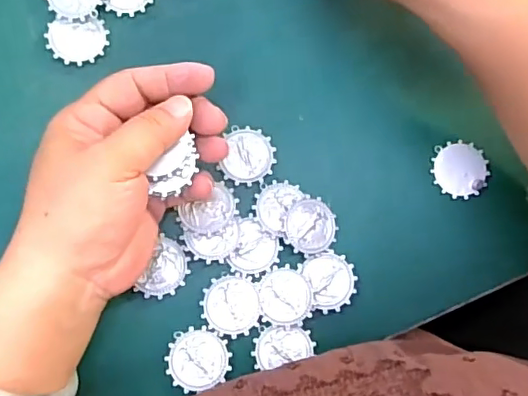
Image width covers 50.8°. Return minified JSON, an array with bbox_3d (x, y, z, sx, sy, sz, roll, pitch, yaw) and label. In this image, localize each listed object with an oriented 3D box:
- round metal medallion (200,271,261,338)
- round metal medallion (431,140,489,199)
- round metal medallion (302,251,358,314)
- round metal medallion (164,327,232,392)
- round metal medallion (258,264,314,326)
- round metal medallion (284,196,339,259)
[{"bbox_3d":[-0.018,0.059,0.305,0.031,0.004,0.033,-5,83,-7],"label":"round metal medallion"},{"bbox_3d":[0.118,-0.018,0.334,0.031,0.004,0.033,1,83,-6],"label":"round metal medallion"},{"bbox_3d":[0.038,0.046,0.313,0.028,0.004,0.032,-18,85,-8],"label":"round metal medallion"},{"bbox_3d":[-0.035,0.087,0.300,0.033,0.004,0.032,1,83,-6],"label":"round metal medallion"},{"bbox_3d":[0.012,0.055,0.309,0.029,0.004,0.031,-5,83,-7],"label":"round metal medallion"},{"bbox_3d":[0.027,0.016,0.316,0.031,0.005,0.030,1,83,-6],"label":"round metal medallion"}]

